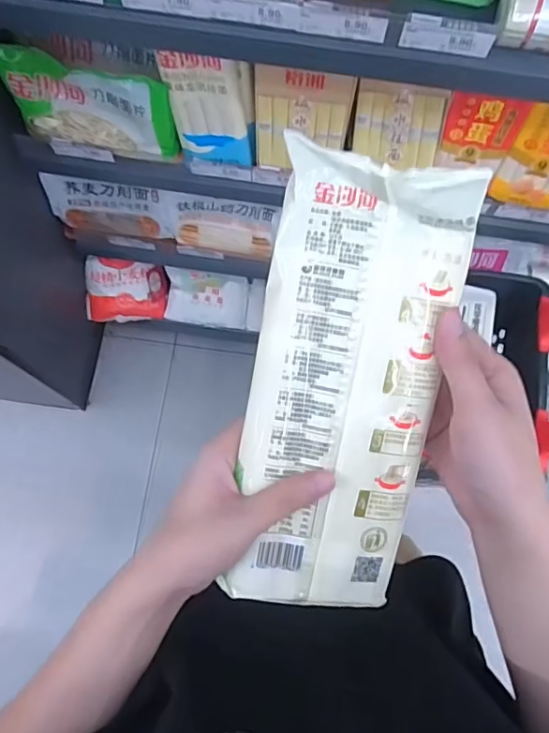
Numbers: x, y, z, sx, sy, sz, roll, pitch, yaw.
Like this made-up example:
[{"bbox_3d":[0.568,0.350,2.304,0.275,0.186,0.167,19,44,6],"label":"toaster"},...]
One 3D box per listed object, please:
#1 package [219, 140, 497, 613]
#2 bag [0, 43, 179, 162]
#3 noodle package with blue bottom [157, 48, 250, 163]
[{"bbox_3d":[0.043,0.015,0.331,0.111,0.030,0.275,8,100,1],"label":"package"},{"bbox_3d":[-0.283,-0.402,0.845,0.260,0.133,0.054,15,74,3],"label":"bag"},{"bbox_3d":[-0.096,-0.381,0.811,0.116,0.195,0.035,1,74,-1],"label":"noodle package with blue bottom"}]

